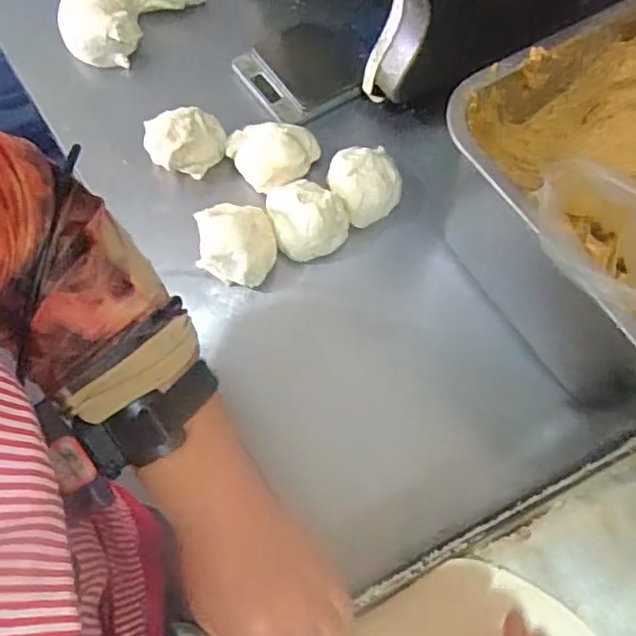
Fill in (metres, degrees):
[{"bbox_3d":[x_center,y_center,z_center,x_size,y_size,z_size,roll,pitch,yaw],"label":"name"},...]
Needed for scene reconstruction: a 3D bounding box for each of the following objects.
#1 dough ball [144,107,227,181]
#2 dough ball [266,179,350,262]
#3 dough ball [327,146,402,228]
[{"bbox_3d":[-0.125,-0.166,0.569,0.075,0.046,0.059,-10,66,-6],"label":"dough ball"},{"bbox_3d":[-0.007,-0.091,0.536,0.066,0.046,0.063,1,65,-1],"label":"dough ball"},{"bbox_3d":[0.042,-0.123,0.553,0.064,0.040,0.061,1,65,-1],"label":"dough ball"}]

